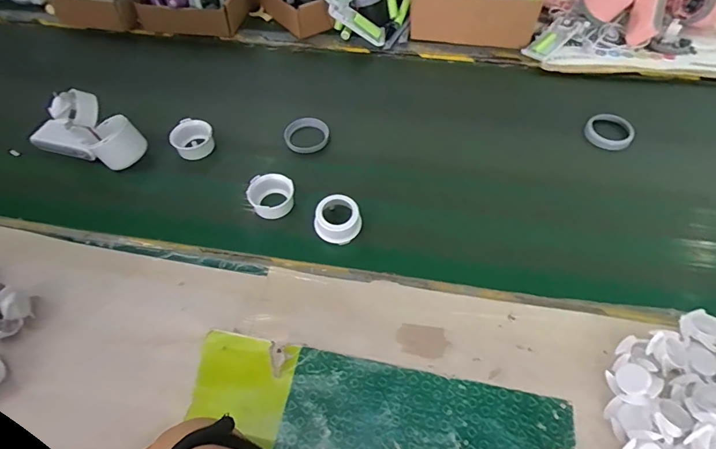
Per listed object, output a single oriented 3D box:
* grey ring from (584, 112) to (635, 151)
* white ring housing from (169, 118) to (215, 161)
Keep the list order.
[{"bbox_3d":[0.342,-0.126,0.600,0.058,0.012,0.060,-1,54,1],"label":"grey ring"},{"bbox_3d":[-0.227,-0.118,0.606,0.054,0.030,0.054,-1,54,1],"label":"white ring housing"}]

